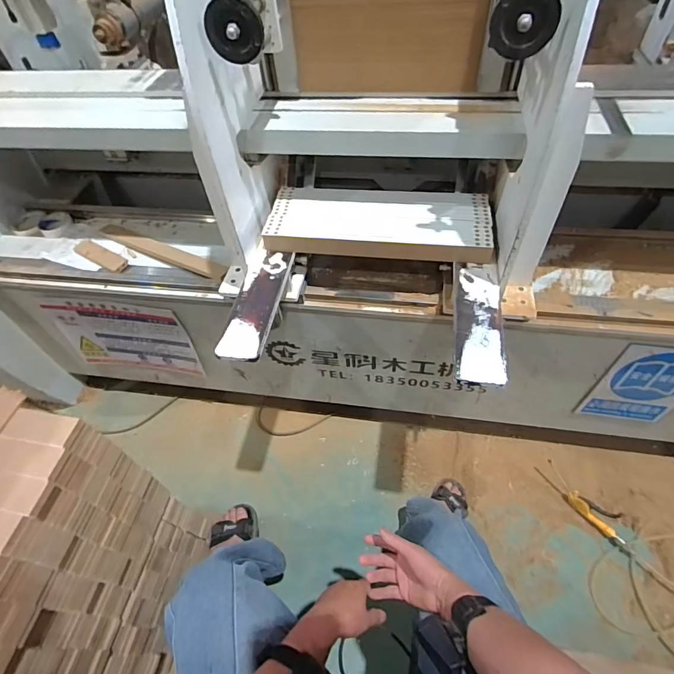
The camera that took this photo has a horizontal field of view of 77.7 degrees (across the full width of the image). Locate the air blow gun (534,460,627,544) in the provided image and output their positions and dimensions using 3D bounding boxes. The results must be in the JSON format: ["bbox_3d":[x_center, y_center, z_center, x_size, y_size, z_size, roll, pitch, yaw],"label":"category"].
[{"bbox_3d":[0.648,0.432,1.107,0.059,0.036,0.253,-33,57,-19],"label":"air blow gun"}]

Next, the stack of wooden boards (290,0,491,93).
[{"bbox_3d":[0.086,-0.527,0.715,0.320,0.196,0.034,5,53,9],"label":"stack of wooden boards"}]

